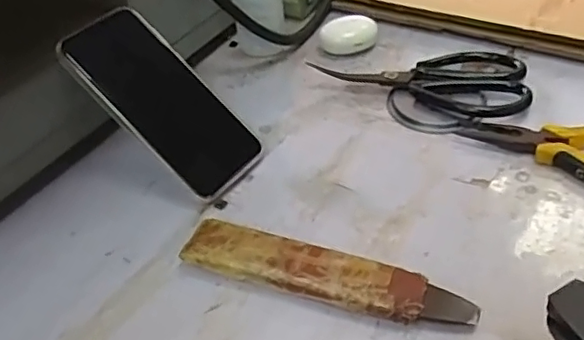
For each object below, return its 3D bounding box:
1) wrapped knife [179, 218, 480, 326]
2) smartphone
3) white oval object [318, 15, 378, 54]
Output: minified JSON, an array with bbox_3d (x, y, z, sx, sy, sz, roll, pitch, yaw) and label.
[{"bbox_3d":[0.019,0.067,0.370,0.184,0.019,0.038,11,45,20],"label":"wrapped knife"},{"bbox_3d":[-0.100,-0.055,0.461,0.163,0.012,0.078,45,56,-1],"label":"smartphone"},{"bbox_3d":[0.057,-0.134,0.585,0.057,0.027,0.037,-5,42,3],"label":"white oval object"}]

